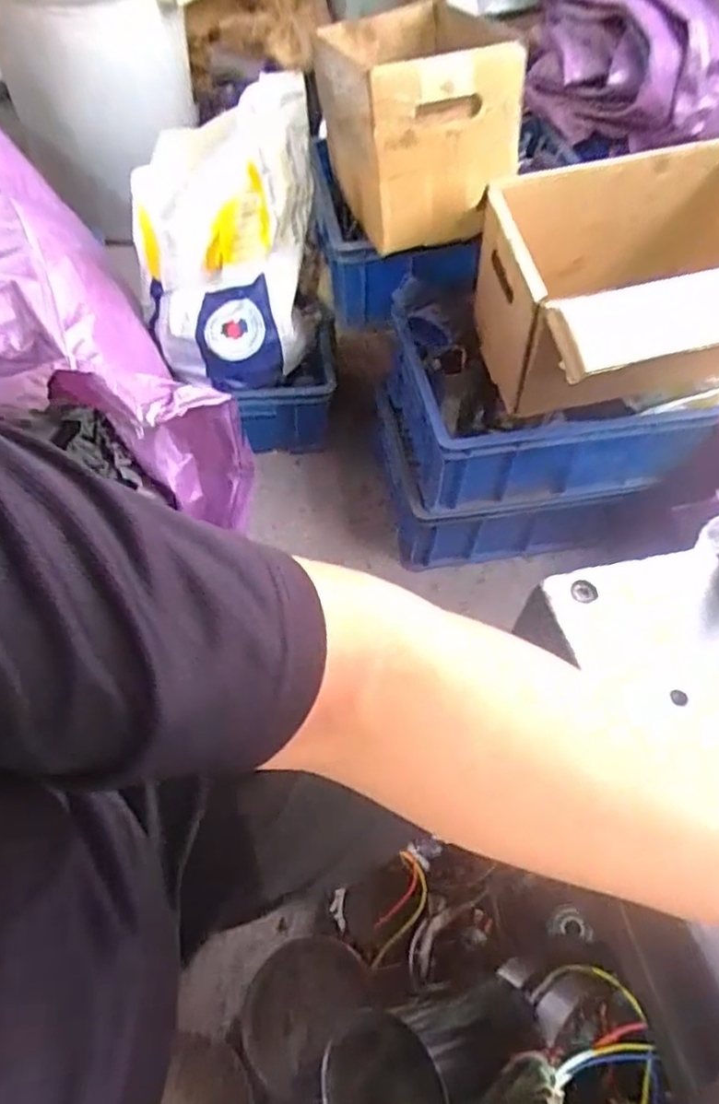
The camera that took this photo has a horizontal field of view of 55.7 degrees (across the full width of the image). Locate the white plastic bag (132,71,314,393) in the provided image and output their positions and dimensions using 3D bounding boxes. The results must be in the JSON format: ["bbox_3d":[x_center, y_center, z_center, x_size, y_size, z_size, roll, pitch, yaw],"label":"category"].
[{"bbox_3d":[-0.186,-0.417,0.959,0.244,0.342,0.179,-5,57,-7],"label":"white plastic bag"}]

